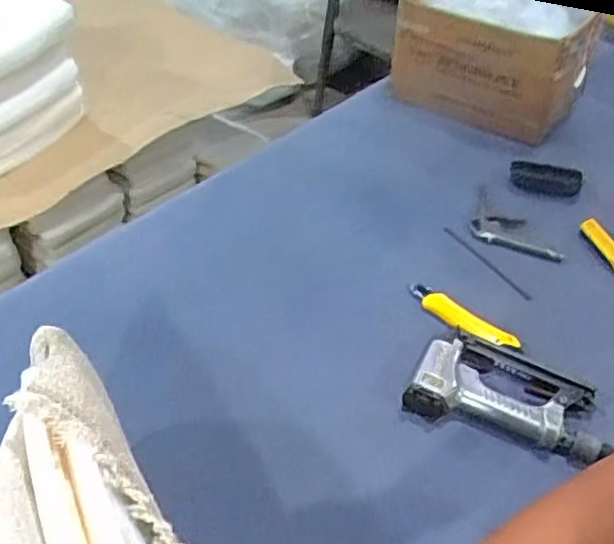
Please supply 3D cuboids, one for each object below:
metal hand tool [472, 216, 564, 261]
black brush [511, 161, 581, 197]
[{"bbox_3d":[0.304,-0.052,0.934,0.132,0.025,0.059,16,44,13],"label":"metal hand tool"},{"bbox_3d":[0.365,-0.144,0.991,0.103,0.019,0.054,15,48,13],"label":"black brush"}]

